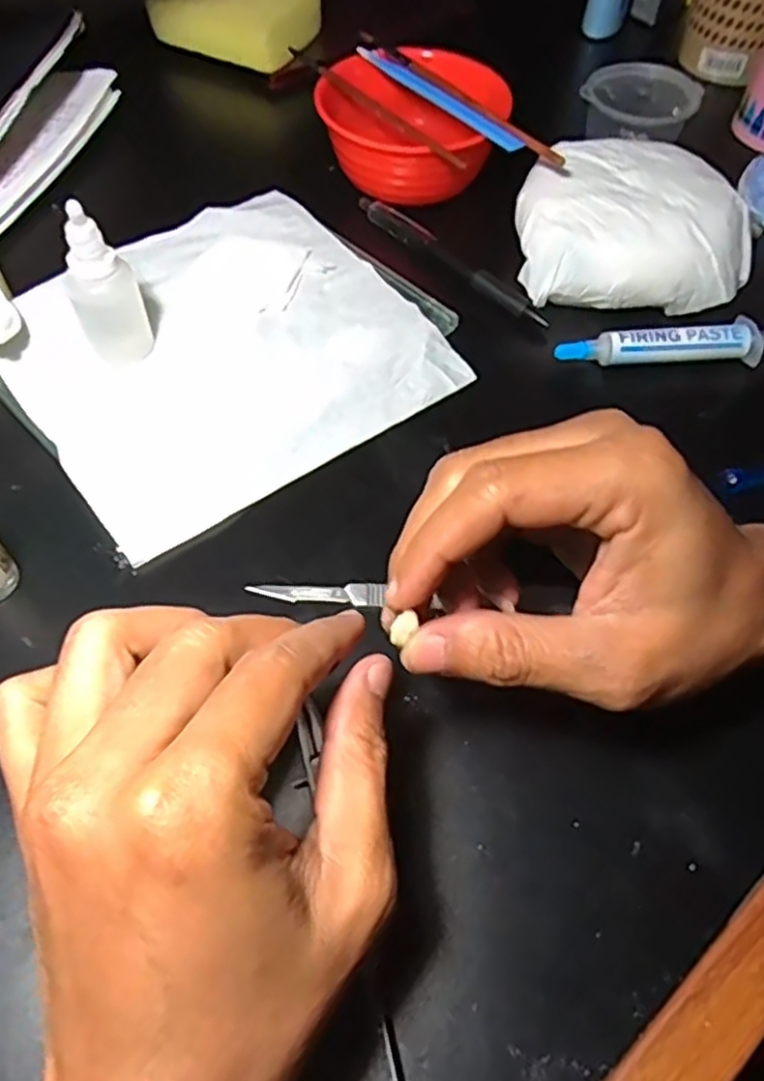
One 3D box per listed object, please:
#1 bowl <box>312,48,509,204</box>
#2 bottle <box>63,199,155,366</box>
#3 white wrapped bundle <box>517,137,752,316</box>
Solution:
[{"bbox_3d":[0.015,-0.247,0.425,0.112,0.046,0.085,16,60,7],"label":"bowl"},{"bbox_3d":[-0.125,-0.112,0.320,0.024,0.072,0.021,4,59,0],"label":"bottle"},{"bbox_3d":[0.137,-0.174,0.391,0.125,0.035,0.098,1,59,-2],"label":"white wrapped bundle"}]

